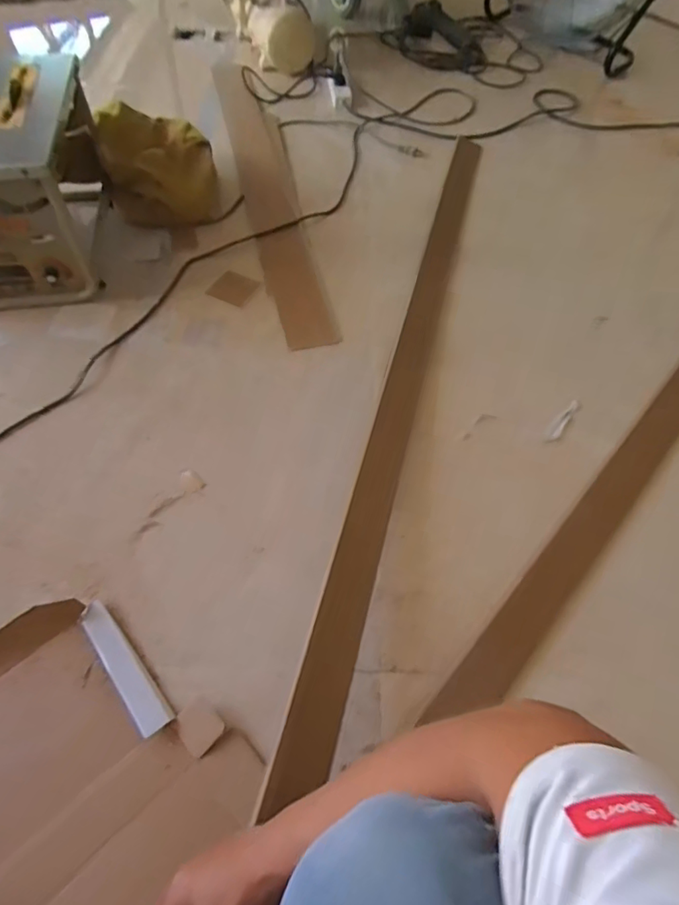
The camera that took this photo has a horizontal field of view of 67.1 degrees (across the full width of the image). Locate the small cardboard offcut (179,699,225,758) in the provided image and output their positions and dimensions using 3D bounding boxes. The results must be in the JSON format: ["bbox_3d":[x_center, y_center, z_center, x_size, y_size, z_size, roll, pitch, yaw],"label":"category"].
[{"bbox_3d":[-0.169,0.328,0.615,0.054,0.005,0.046,39,74,13],"label":"small cardboard offcut"}]

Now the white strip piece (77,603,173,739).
[{"bbox_3d":[-0.274,0.271,0.646,0.040,0.013,0.182,-37,66,-21],"label":"white strip piece"}]

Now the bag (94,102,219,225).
[{"bbox_3d":[-0.397,-0.651,1.155,0.234,0.133,0.295,-10,60,-8],"label":"bag"}]

